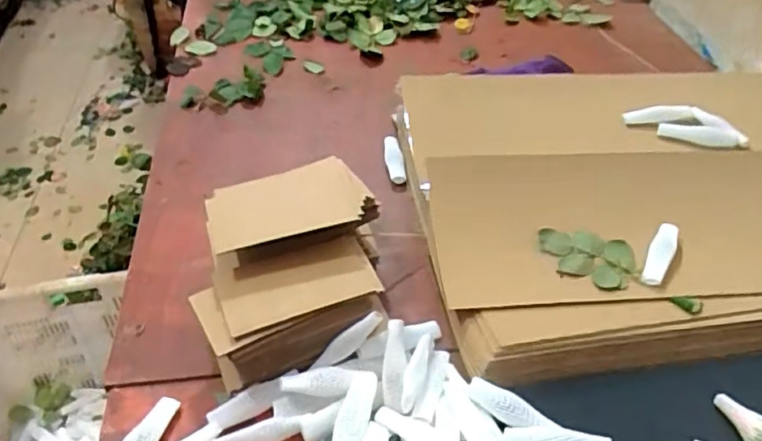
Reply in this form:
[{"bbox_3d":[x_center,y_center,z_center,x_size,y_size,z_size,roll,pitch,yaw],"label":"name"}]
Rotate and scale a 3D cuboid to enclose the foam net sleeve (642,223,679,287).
[{"bbox_3d":[0.293,0.034,0.642,0.024,0.013,0.088,26,48,24],"label":"foam net sleeve"}]

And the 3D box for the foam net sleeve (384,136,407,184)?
[{"bbox_3d":[0.016,-0.083,0.829,0.022,0.018,0.088,-5,43,-7],"label":"foam net sleeve"}]

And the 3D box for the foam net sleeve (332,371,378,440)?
[{"bbox_3d":[-0.024,0.168,0.524,0.025,0.016,0.101,10,43,9],"label":"foam net sleeve"}]

